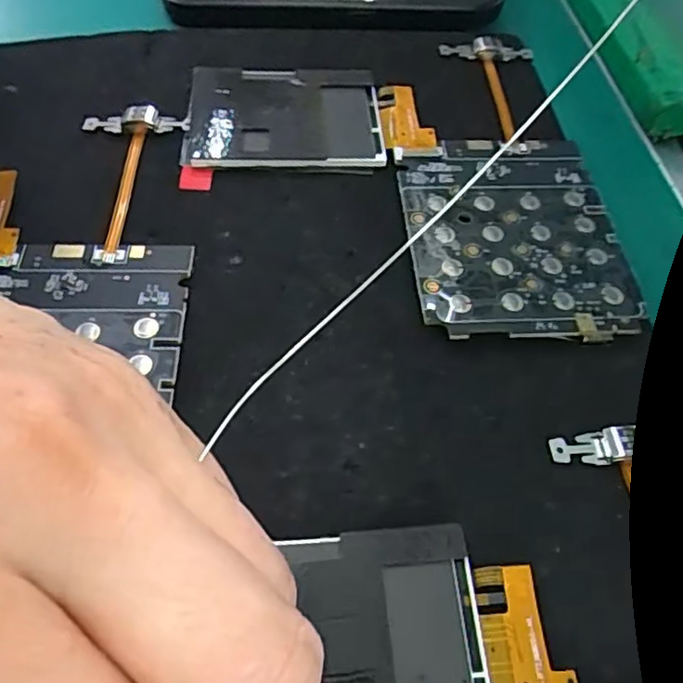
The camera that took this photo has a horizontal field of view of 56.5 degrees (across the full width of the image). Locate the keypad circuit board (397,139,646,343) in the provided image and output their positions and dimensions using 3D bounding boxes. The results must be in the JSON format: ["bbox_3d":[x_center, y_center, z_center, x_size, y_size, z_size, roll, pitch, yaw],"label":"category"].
[{"bbox_3d":[0.050,-0.033,0.187,0.060,0.005,0.076,-1,58,-6],"label":"keypad circuit board"}]

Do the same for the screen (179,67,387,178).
[{"bbox_3d":[-0.019,-0.074,0.209,0.062,0.006,0.044,-1,58,-6],"label":"screen"}]

